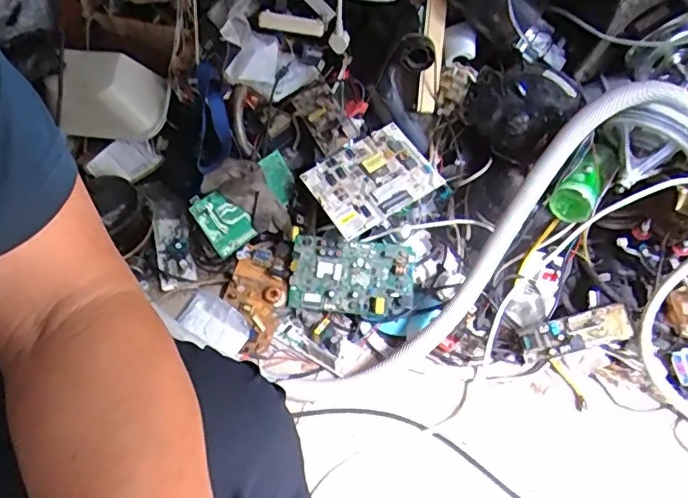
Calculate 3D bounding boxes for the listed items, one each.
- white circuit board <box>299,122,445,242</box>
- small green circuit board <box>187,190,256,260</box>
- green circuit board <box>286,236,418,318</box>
[{"bbox_3d":[0.047,-0.119,0.944,0.194,0.023,0.151,-31,67,-12],"label":"white circuit board"},{"bbox_3d":[-0.211,-0.049,0.972,0.076,0.112,0.016,-34,22,-11],"label":"small green circuit board"},{"bbox_3d":[0.014,0.051,0.967,0.211,0.018,0.126,7,93,1],"label":"green circuit board"}]

